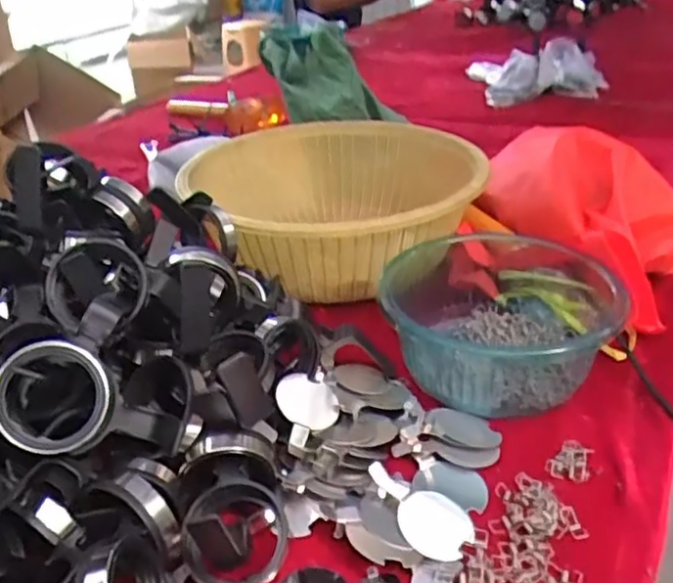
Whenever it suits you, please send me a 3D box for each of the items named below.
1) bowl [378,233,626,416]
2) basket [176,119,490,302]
[{"bbox_3d":[0.153,0.022,0.624,0.209,0.086,0.237,7,31,21],"label":"bowl"},{"bbox_3d":[-0.002,-0.104,0.820,0.351,0.123,0.367,-3,30,3],"label":"basket"}]

